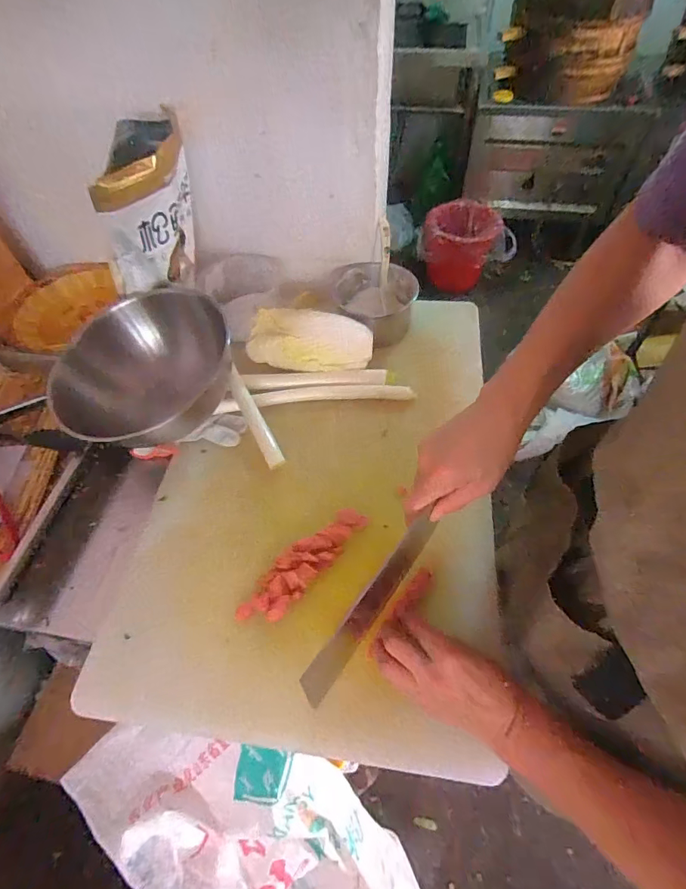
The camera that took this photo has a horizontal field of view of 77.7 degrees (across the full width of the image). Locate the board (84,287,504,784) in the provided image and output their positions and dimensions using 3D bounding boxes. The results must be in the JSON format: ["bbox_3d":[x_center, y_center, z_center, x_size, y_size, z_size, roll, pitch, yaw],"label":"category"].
[{"bbox_3d":[-0.026,0.021,0.558,0.414,0.020,0.611,5,56,7],"label":"board"}]

